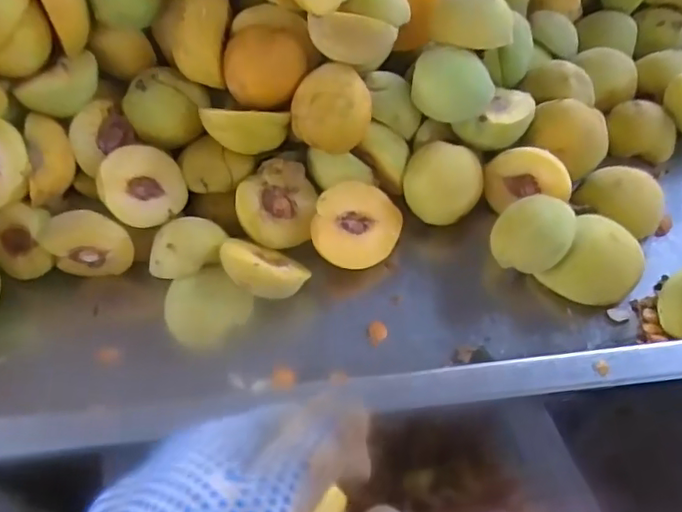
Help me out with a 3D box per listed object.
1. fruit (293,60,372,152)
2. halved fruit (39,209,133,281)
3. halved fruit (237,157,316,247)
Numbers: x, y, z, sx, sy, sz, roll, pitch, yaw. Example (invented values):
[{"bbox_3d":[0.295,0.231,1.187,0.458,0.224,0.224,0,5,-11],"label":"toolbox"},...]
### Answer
[{"bbox_3d":[-0.006,-0.100,0.425,0.055,0.057,0.053,-3,55,2],"label":"fruit"},{"bbox_3d":[-0.180,-0.008,0.419,0.060,0.045,0.025,-5,55,1],"label":"halved fruit"},{"bbox_3d":[-0.049,-0.036,0.437,0.056,0.033,0.064,-11,81,-14],"label":"halved fruit"}]

